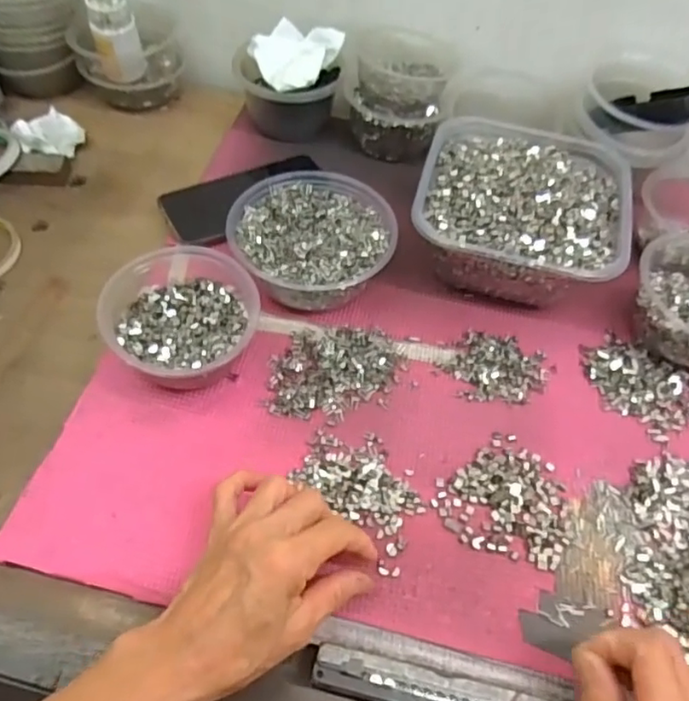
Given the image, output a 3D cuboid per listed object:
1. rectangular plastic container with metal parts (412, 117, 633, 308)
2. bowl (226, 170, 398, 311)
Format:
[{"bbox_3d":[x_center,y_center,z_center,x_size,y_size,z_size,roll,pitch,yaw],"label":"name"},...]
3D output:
[{"bbox_3d":[0.152,-0.125,0.536,0.170,0.082,0.183,14,57,6],"label":"rectangular plastic container with metal parts"},{"bbox_3d":[-0.028,-0.090,0.516,0.129,0.058,0.126,2,56,-3],"label":"bowl"}]

